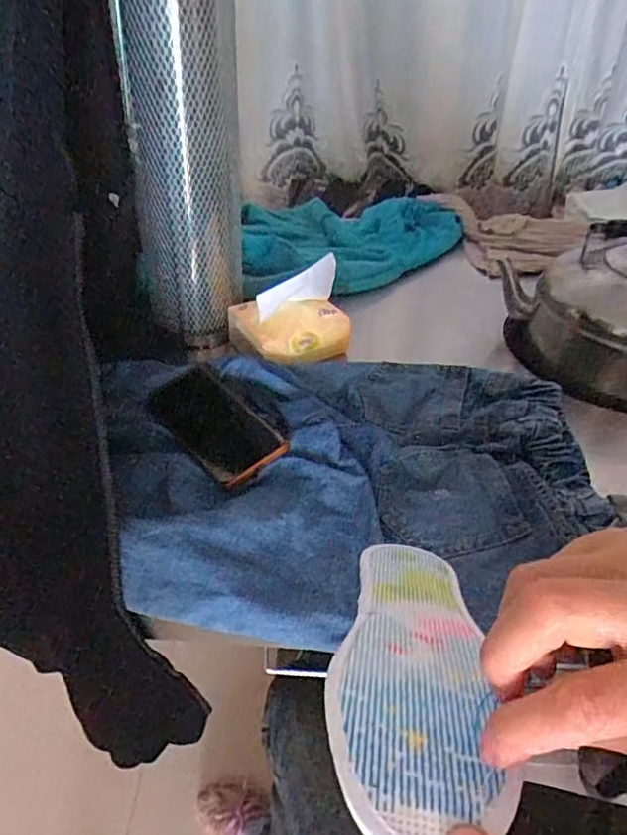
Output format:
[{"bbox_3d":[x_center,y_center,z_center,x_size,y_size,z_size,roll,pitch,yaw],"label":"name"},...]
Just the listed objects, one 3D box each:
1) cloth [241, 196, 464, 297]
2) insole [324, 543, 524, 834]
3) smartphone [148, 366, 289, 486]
[{"bbox_3d":[0.069,-0.300,0.986,0.367,0.088,0.225,-6,39,-9],"label":"cloth"},{"bbox_3d":[0.048,0.111,0.291,0.067,0.013,0.233,6,9,7],"label":"insole"},{"bbox_3d":[-0.098,0.005,0.585,0.144,0.009,0.081,40,58,21],"label":"smartphone"}]

